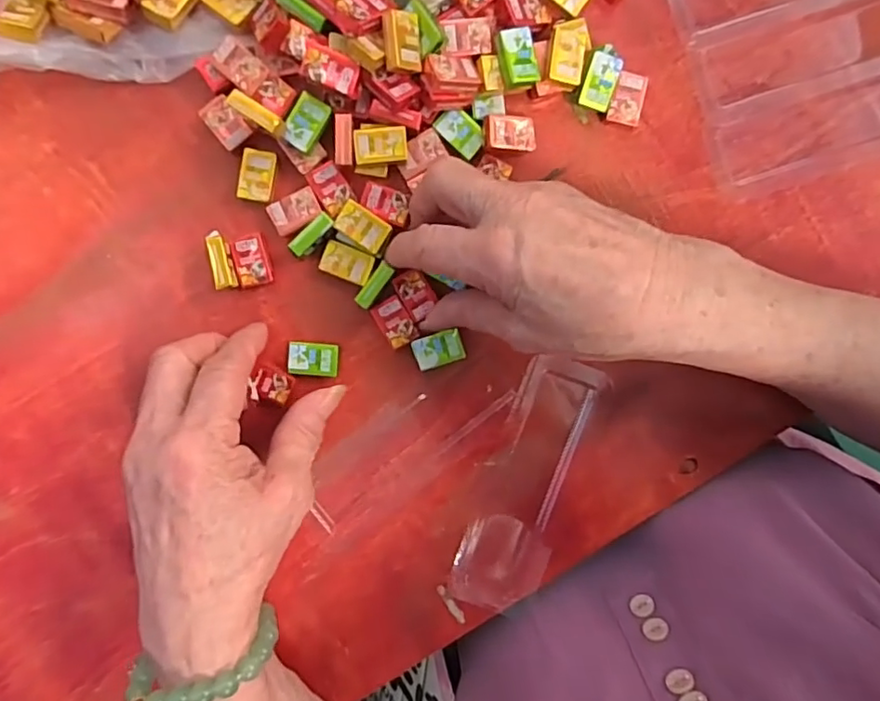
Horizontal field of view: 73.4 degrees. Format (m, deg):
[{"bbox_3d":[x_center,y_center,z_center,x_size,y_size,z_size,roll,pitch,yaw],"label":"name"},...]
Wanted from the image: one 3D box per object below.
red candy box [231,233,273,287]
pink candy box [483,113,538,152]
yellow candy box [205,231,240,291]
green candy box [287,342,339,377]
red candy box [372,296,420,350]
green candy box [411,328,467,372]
[{"bbox_3d":[-0.096,-0.046,0.301,0.018,0.006,0.026,-10,96,0],"label":"red candy box"},{"bbox_3d":[0.034,-0.108,0.297,0.026,0.009,0.019,-11,94,-14],"label":"pink candy box"},{"bbox_3d":[-0.109,-0.045,0.299,0.010,0.014,0.028,-9,96,0],"label":"yellow candy box"},{"bbox_3d":[-0.066,0.004,0.308,0.025,0.009,0.017,4,96,-1],"label":"green candy box"},{"bbox_3d":[-0.022,-0.014,0.302,0.016,0.004,0.024,-30,95,2],"label":"red candy box"},{"bbox_3d":[0.000,0.000,0.307,0.025,0.005,0.016,-16,96,1],"label":"green candy box"}]

